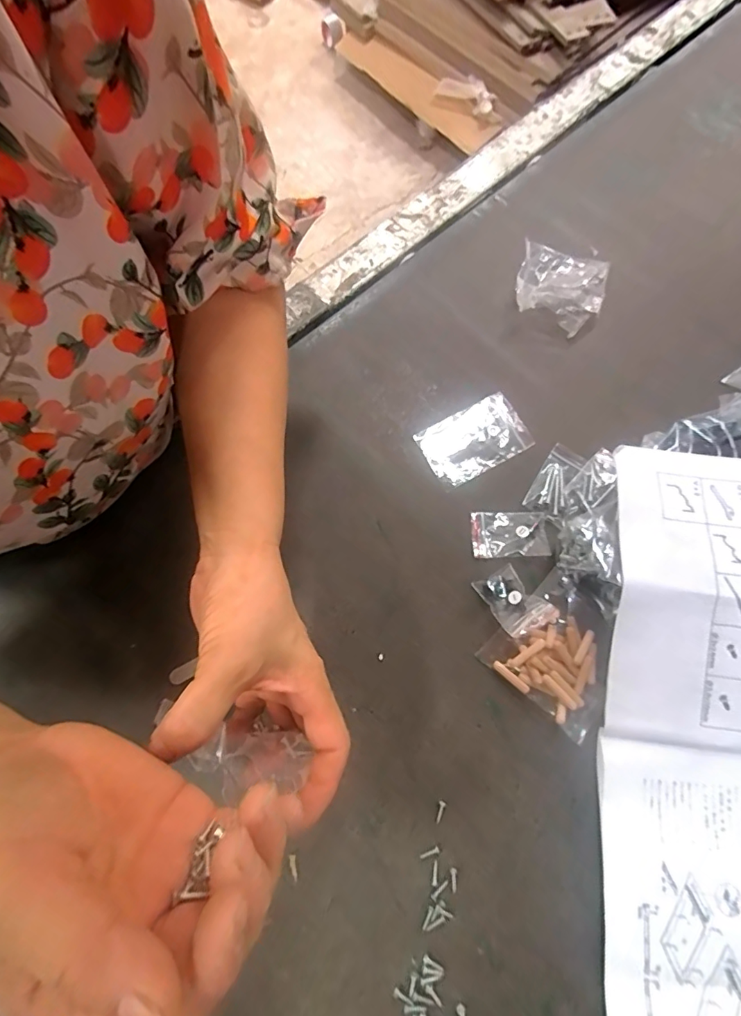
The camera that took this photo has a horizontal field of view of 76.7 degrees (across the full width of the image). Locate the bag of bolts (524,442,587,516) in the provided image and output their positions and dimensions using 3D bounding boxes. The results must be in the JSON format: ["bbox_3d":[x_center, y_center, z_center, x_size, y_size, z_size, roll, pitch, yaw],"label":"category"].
[{"bbox_3d":[0.157,-0.023,0.398,0.029,0.007,0.067,31,74,11],"label":"bag of bolts"}]

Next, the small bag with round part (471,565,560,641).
[{"bbox_3d":[0.109,0.071,0.358,0.037,0.019,0.052,-31,73,-9],"label":"small bag with round part"}]

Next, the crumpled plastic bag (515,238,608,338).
[{"bbox_3d":[0.180,-0.213,0.451,0.081,0.025,0.081,23,73,9],"label":"crumpled plastic bag"}]

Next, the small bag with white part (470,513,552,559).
[{"bbox_3d":[0.113,0.021,0.383,0.058,0.006,0.036,0,71,1],"label":"small bag with white part"}]

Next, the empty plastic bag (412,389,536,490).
[{"bbox_3d":[0.090,-0.060,0.409,0.089,0.004,0.060,-28,73,-8],"label":"empty plastic bag"}]

